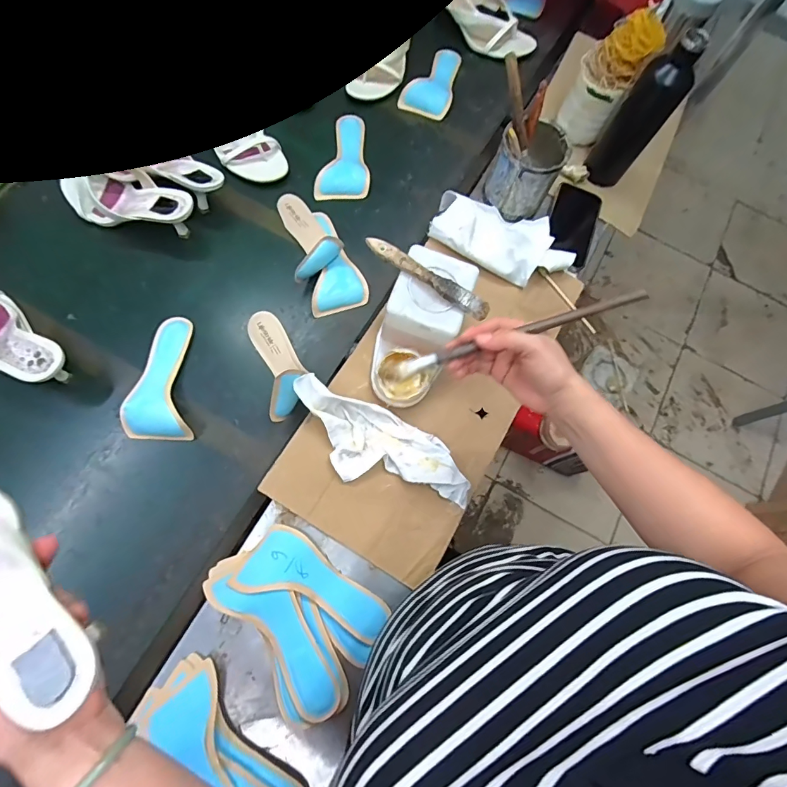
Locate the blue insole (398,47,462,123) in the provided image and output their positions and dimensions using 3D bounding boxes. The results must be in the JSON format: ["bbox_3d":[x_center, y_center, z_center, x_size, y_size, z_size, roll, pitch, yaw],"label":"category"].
[{"bbox_3d":[0.082,-0.604,0.829,0.089,0.020,0.180,19,71,7],"label":"blue insole"}]

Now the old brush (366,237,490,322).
[{"bbox_3d":[0.045,-0.147,0.541,0.171,0.024,0.023,34,71,5],"label":"old brush"}]

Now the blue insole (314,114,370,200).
[{"bbox_3d":[-0.078,-0.423,0.759,0.088,0.008,0.191,8,70,3],"label":"blue insole"}]

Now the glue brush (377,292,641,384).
[{"bbox_3d":[0.120,-0.059,0.432,0.270,0.018,0.014,-18,70,2],"label":"glue brush"}]

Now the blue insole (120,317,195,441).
[{"bbox_3d":[-0.331,-0.026,0.610,0.084,0.027,0.186,-6,70,-2],"label":"blue insole"}]

